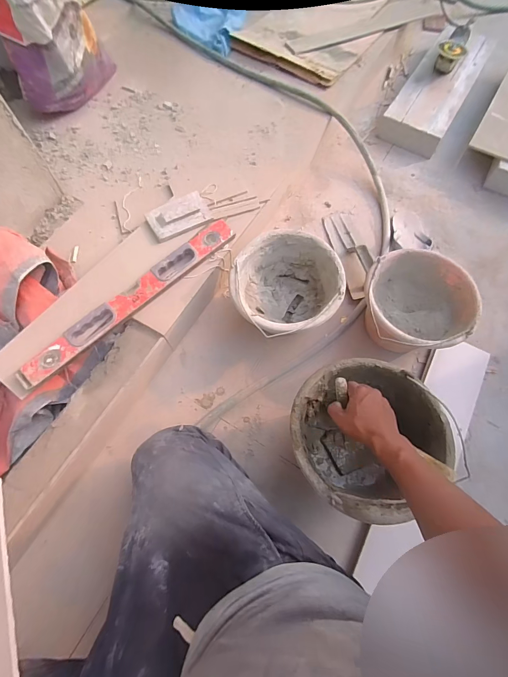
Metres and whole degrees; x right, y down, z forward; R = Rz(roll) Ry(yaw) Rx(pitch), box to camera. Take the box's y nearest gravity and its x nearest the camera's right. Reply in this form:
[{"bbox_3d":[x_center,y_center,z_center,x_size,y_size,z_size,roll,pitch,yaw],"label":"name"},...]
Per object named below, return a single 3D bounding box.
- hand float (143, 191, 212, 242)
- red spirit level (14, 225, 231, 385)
[{"bbox_3d":[-0.189,-0.310,0.825,0.155,0.030,0.100,-28,70,-10],"label":"hand float"},{"bbox_3d":[-0.282,-0.095,0.758,0.576,0.022,0.064,-40,72,-14],"label":"red spirit level"}]

